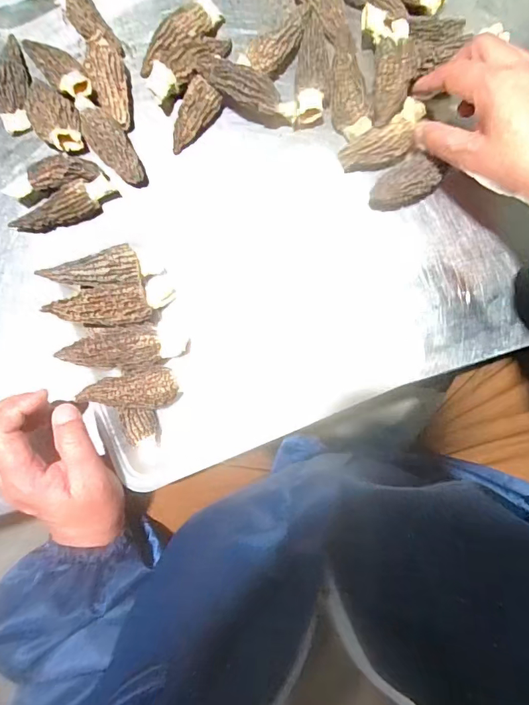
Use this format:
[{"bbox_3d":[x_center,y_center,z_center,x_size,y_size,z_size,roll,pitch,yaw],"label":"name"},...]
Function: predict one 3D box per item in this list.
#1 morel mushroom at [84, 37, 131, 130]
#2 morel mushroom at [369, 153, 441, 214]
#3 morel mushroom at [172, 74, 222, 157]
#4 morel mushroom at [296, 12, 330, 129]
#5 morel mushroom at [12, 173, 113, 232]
[{"bbox_3d":[-0.133,-0.228,0.394,0.029,0.029,0.071,-15,86,2],"label":"morel mushroom"},{"bbox_3d":[0.115,-0.138,0.379,0.053,0.029,0.032,-31,85,1],"label":"morel mushroom"},{"bbox_3d":[-0.062,-0.201,0.390,0.028,0.017,0.057,37,89,4],"label":"morel mushroom"},{"bbox_3d":[0.040,-0.240,0.386,0.028,0.025,0.090,0,86,3],"label":"morel mushroom"},{"bbox_3d":[-0.171,-0.122,0.390,0.090,0.029,0.026,-25,85,1],"label":"morel mushroom"}]

